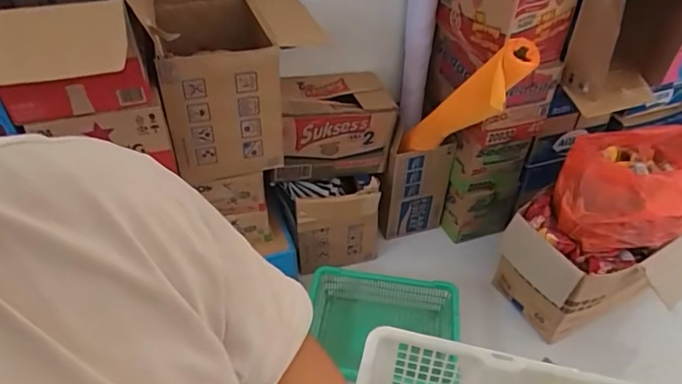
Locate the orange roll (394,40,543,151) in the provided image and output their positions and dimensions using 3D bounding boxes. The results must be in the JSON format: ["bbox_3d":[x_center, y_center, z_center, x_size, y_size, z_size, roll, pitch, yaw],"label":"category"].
[{"bbox_3d":[0.333,-0.223,1.424,0.100,0.565,0.120,-22,83,-23],"label":"orange roll"}]

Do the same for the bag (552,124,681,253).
[{"bbox_3d":[0.817,-0.018,1.401,0.449,0.193,0.269,-6,44,-7],"label":"bag"}]

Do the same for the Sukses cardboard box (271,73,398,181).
[{"bbox_3d":[-0.030,-0.200,1.615,0.354,0.258,0.221,-7,44,-8],"label":"Sukses cardboard box"}]

